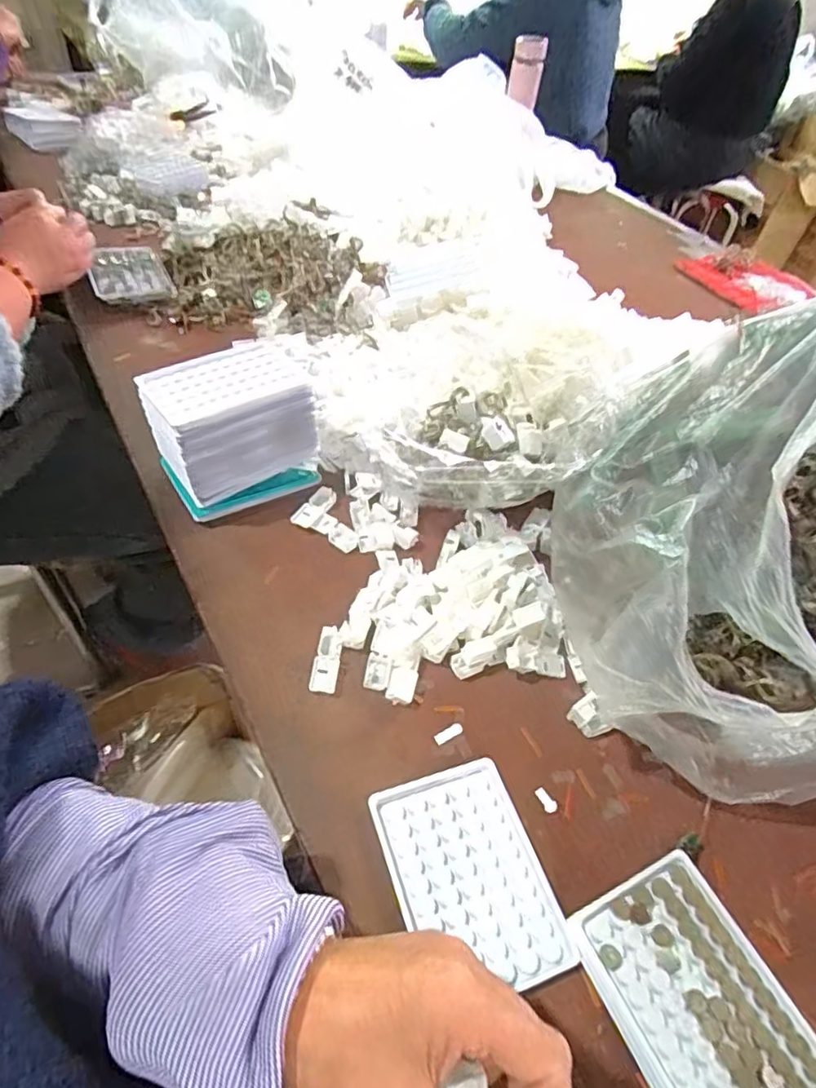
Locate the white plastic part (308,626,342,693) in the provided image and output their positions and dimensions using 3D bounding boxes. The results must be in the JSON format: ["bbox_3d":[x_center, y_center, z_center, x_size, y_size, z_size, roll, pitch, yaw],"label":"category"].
[{"bbox_3d":[-0.064,0.089,0.467,0.020,0.004,0.054,5,50,0],"label":"white plastic part"}]

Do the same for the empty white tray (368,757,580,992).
[{"bbox_3d":[0.039,0.213,0.385,0.093,0.012,0.129,-14,53,-16],"label":"empty white tray"}]

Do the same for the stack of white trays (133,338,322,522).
[{"bbox_3d":[-0.166,-0.110,0.564,0.143,0.106,0.111,-19,54,-27],"label":"stack of white trays"}]

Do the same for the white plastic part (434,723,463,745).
[{"bbox_3d":[0.031,0.142,0.448,0.023,0.004,0.008,-25,57,-23],"label":"white plastic part"}]

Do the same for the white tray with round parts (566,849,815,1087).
[{"bbox_3d":[0.166,0.264,0.345,0.098,0.021,0.130,-19,54,-19],"label":"white tray with round parts"}]

